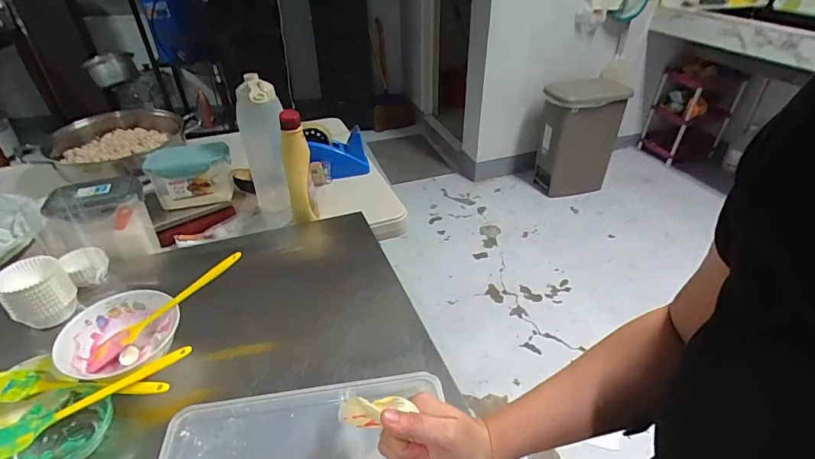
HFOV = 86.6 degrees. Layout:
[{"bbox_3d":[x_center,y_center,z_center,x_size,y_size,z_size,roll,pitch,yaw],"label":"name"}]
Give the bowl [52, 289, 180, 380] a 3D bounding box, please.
[{"bbox_3d":[-0.347,0.136,0.529,0.128,0.051,0.120,-2,35,-3],"label":"bowl"}]

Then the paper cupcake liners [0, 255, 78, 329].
[{"bbox_3d":[-0.484,0.082,0.570,0.061,0.078,0.069,-7,36,-9],"label":"paper cupcake liners"}]

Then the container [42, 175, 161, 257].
[{"bbox_3d":[-0.493,-0.014,0.701,0.134,0.120,0.085,-25,43,-31],"label":"container"}]

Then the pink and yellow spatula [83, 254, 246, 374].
[{"bbox_3d":[-0.298,0.096,0.539,0.208,0.014,0.036,-38,47,-12],"label":"pink and yellow spatula"}]

